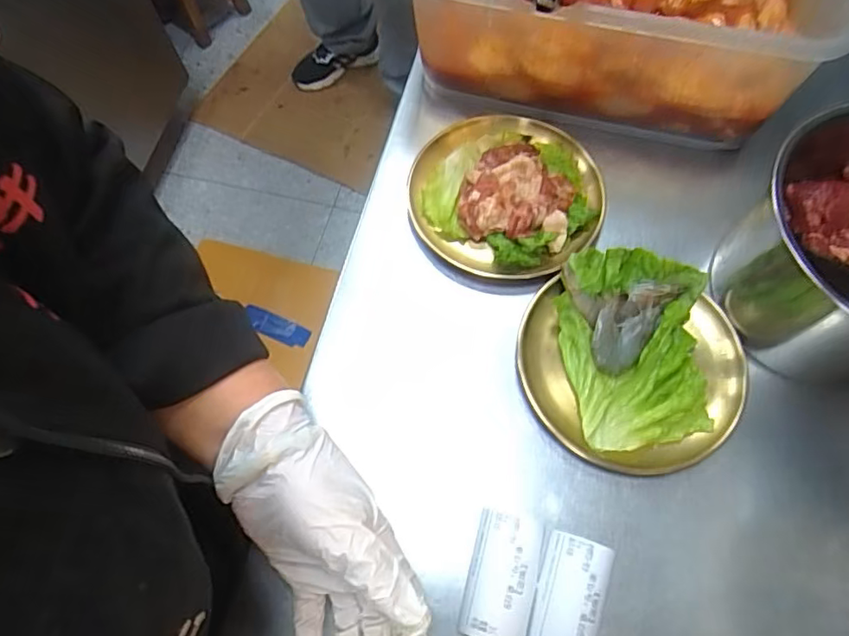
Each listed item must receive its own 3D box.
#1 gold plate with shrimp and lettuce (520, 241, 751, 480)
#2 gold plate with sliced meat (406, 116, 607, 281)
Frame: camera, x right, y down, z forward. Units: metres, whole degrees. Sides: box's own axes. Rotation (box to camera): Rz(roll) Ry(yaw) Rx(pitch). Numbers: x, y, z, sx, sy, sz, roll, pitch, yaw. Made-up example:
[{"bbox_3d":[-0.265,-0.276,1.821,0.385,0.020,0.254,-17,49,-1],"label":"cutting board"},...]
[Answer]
[{"bbox_3d":[0.157,0.032,0.432,0.157,0.049,0.162,1,68,-2],"label":"gold plate with shrimp and lettuce"},{"bbox_3d":[0.069,-0.106,0.479,0.151,0.041,0.154,1,68,-2],"label":"gold plate with sliced meat"}]

